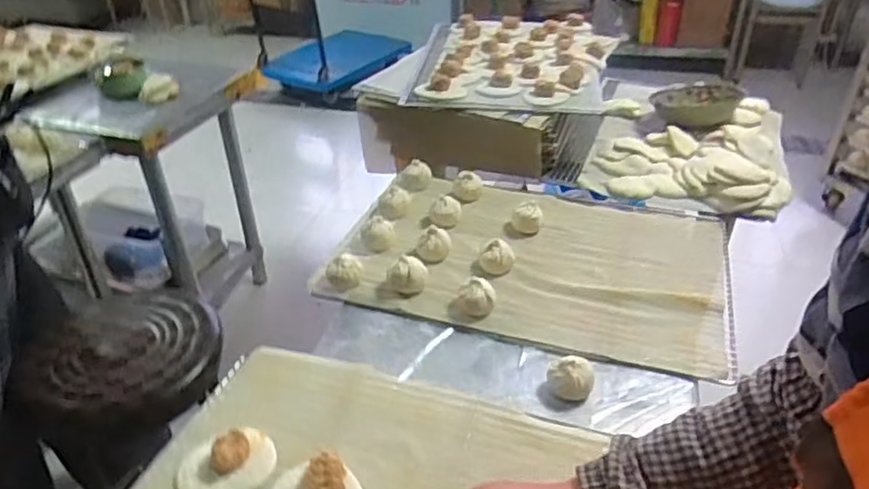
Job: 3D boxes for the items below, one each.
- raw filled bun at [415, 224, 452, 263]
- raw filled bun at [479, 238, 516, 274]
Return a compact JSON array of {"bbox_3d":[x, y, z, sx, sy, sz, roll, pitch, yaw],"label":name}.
[{"bbox_3d":[-0.001,-0.001,0.975,0.055,0.042,0.047,-2,34,-1],"label":"raw filled bun"},{"bbox_3d":[0.096,0.020,0.944,0.055,0.044,0.048,4,34,7],"label":"raw filled bun"}]

